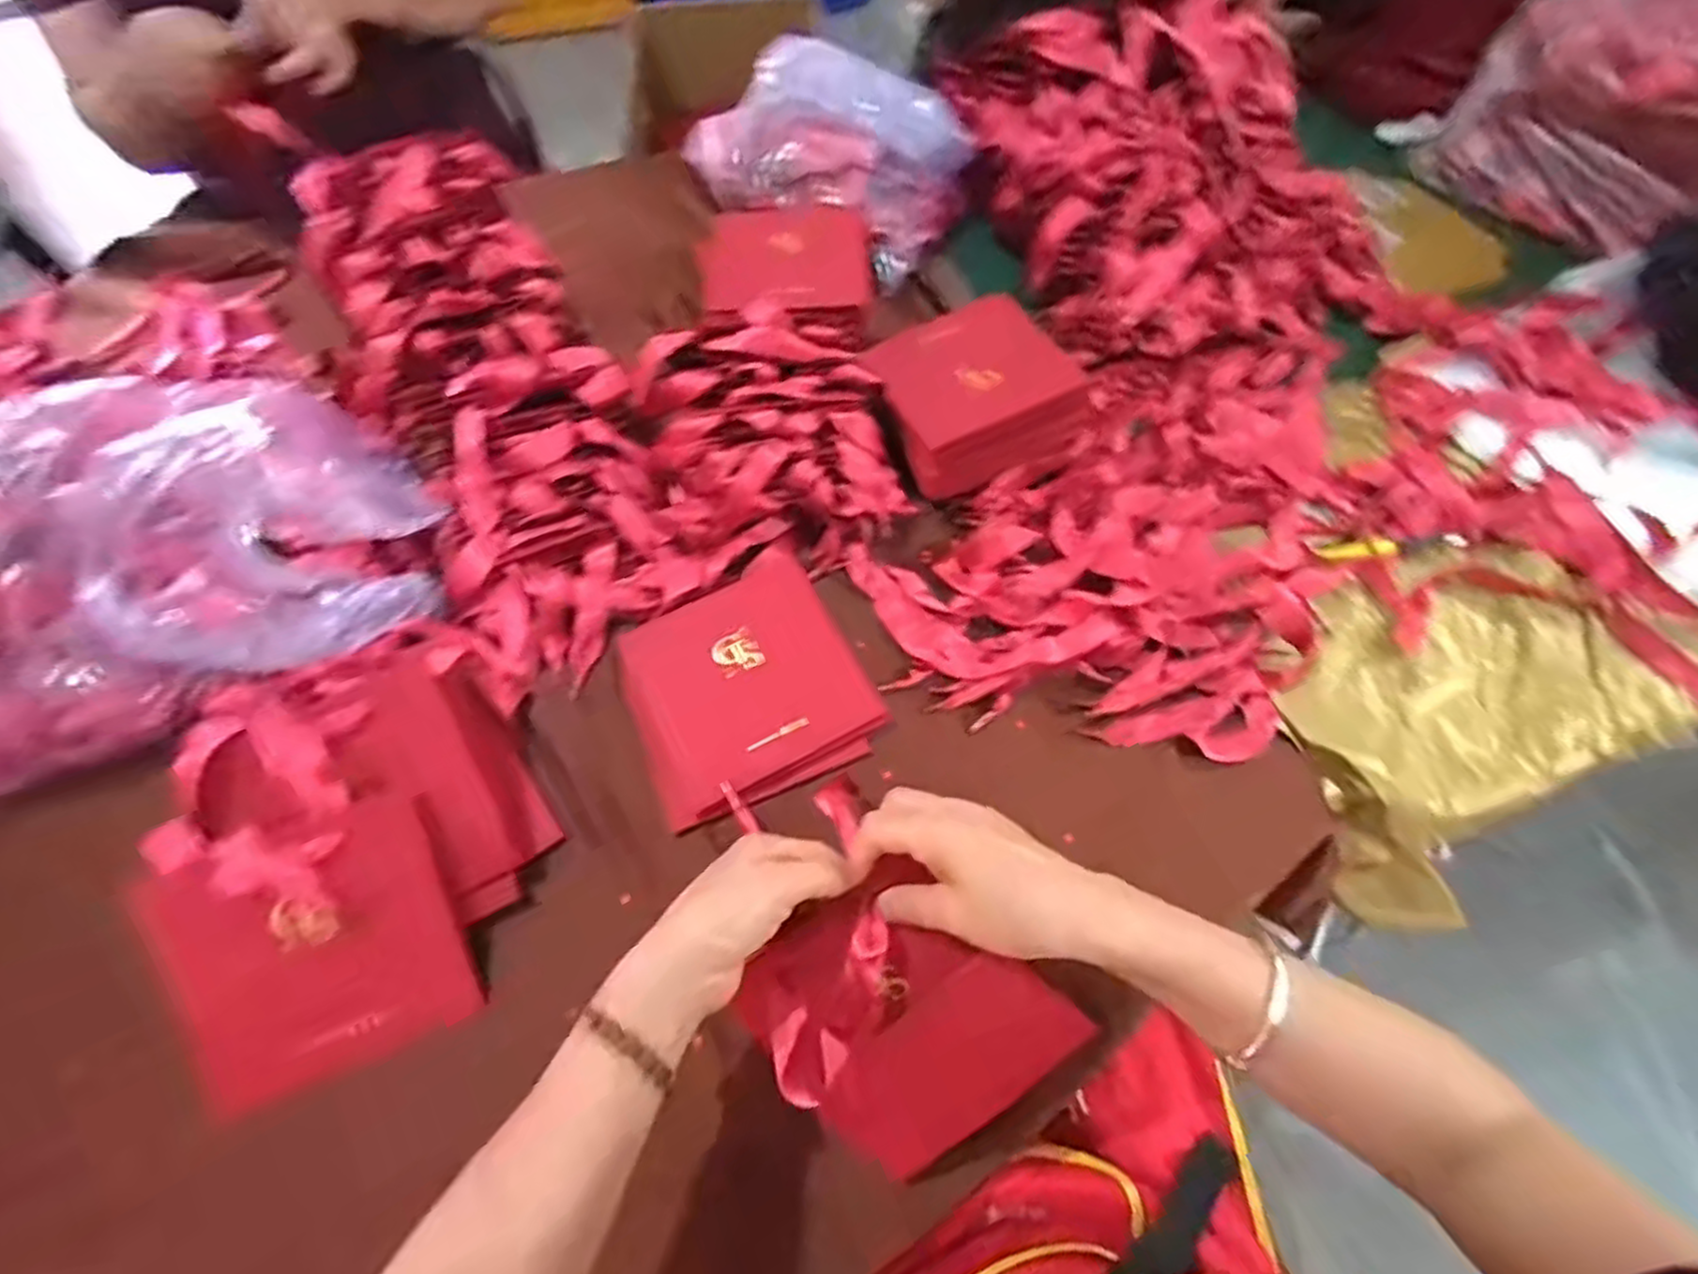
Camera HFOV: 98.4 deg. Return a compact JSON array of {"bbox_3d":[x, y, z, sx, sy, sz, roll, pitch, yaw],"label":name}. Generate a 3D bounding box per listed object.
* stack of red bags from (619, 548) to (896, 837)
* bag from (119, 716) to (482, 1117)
[{"bbox_3d":[-0.072,0.033,0.507,0.152,0.023,0.154,-23,66,-9],"label":"stack of red bags"},{"bbox_3d":[-0.310,0.142,0.406,0.142,0.046,0.209,-22,92,-4],"label":"bag"}]

